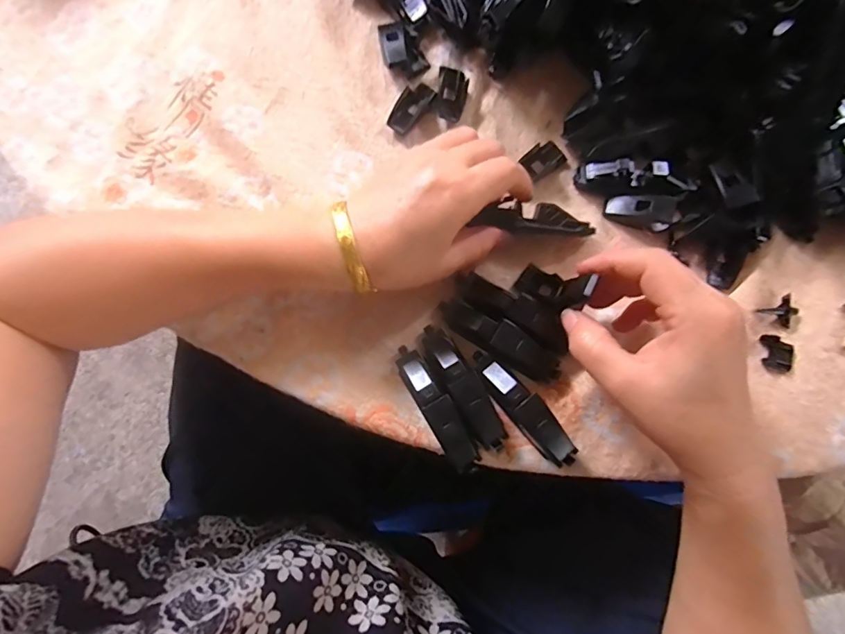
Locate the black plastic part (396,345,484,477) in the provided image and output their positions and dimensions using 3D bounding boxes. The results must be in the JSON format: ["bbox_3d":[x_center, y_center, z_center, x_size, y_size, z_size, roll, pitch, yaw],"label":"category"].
[{"bbox_3d":[0.008,0.053,0.266,0.018,0.021,0.080,-31,79,-4],"label":"black plastic part"}]

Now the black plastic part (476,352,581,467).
[{"bbox_3d":[0.059,0.053,0.263,0.019,0.015,0.080,-42,80,-6],"label":"black plastic part"}]

